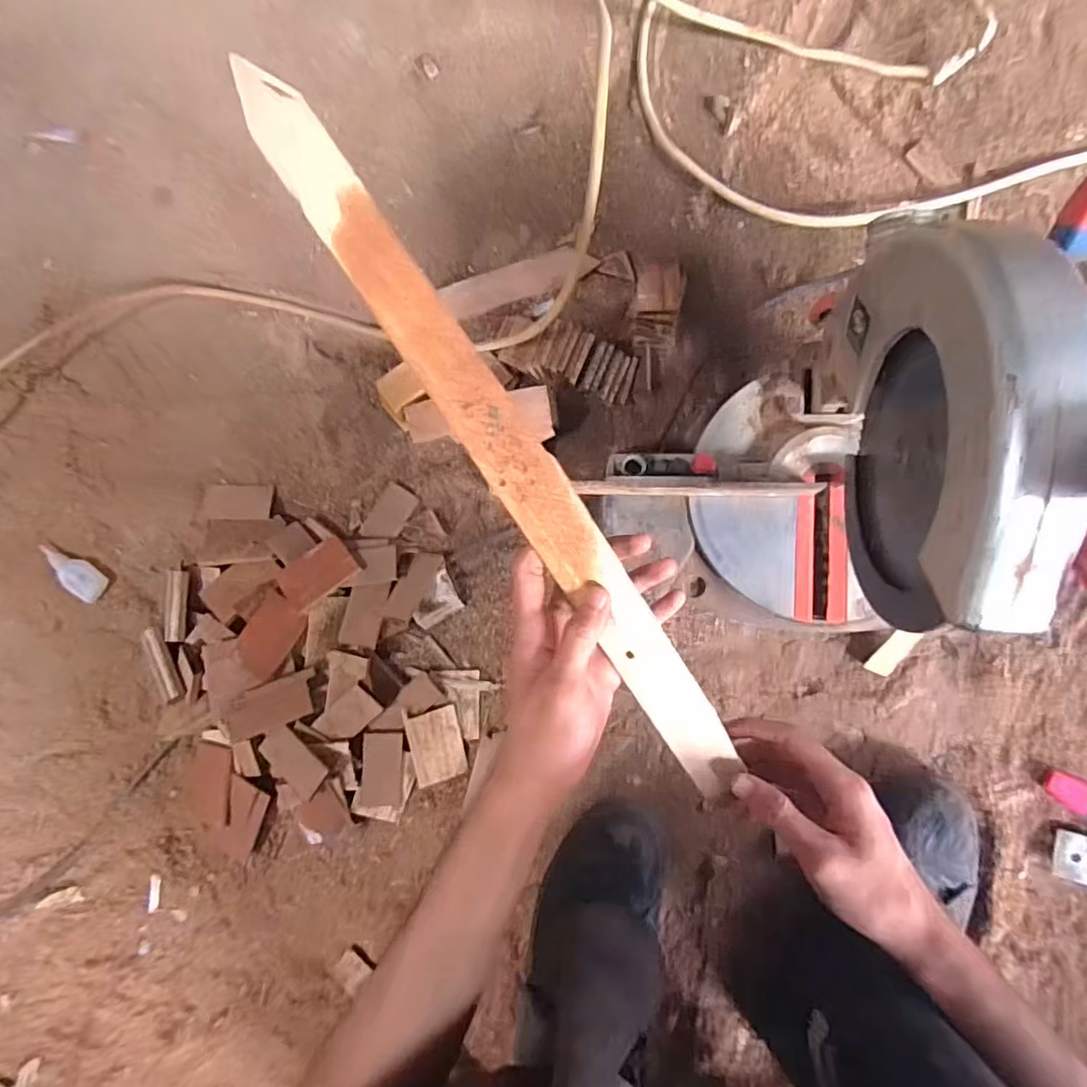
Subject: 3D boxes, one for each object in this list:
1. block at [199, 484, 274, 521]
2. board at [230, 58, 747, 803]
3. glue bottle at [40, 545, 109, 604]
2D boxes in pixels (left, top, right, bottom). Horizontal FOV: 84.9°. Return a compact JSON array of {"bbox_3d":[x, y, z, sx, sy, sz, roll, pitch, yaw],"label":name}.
[{"bbox_3d":[-0.325,-0.043,0.629,0.077,0.011,0.038,2,87,8],"label":"block"},{"bbox_3d":[-0.002,-0.022,0.328,0.038,0.007,0.451,-28,109,20],"label":"board"},{"bbox_3d":[-0.510,0.031,0.642,0.077,0.018,0.035,35,92,9],"label":"glue bottle"}]

